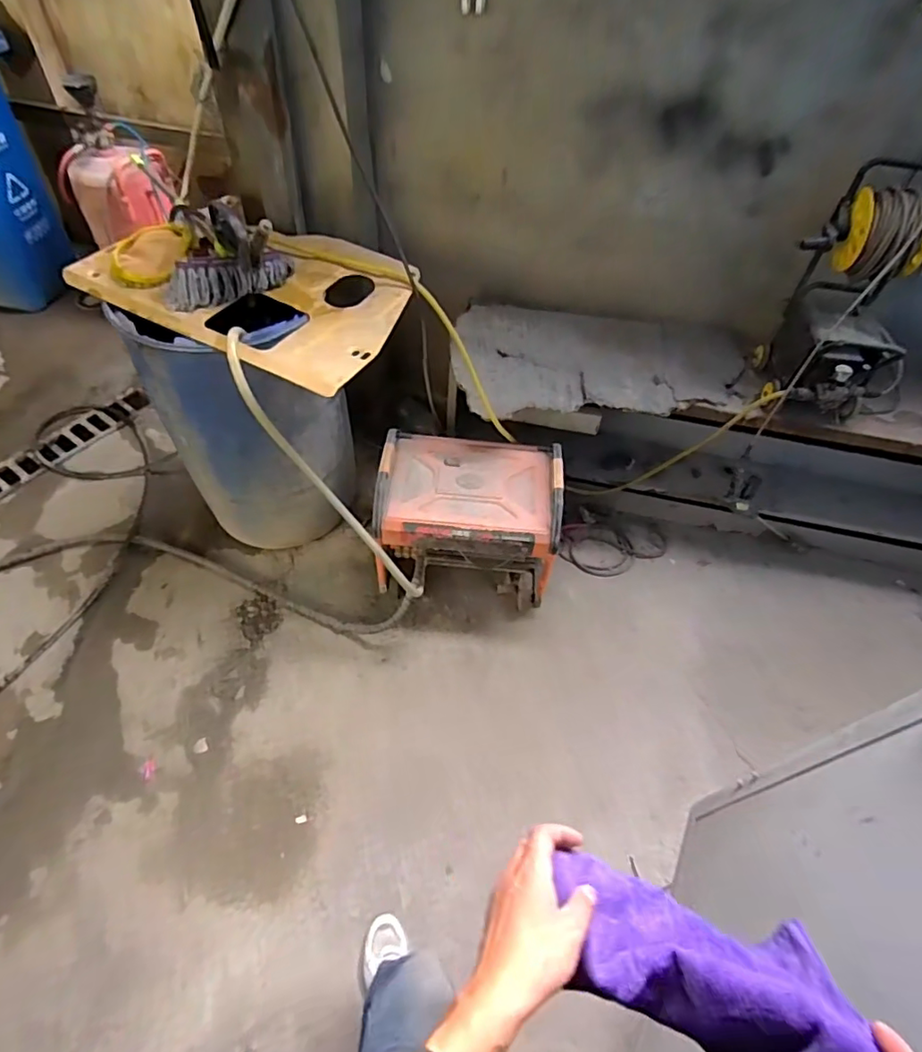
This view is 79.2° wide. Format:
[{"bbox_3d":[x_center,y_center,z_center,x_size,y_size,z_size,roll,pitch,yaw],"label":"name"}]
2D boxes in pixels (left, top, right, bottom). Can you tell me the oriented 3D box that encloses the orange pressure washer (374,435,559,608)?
[{"bbox_3d":[0.018,-0.026,1.796,0.527,0.434,0.400,5,52,0],"label":"orange pressure washer"}]

